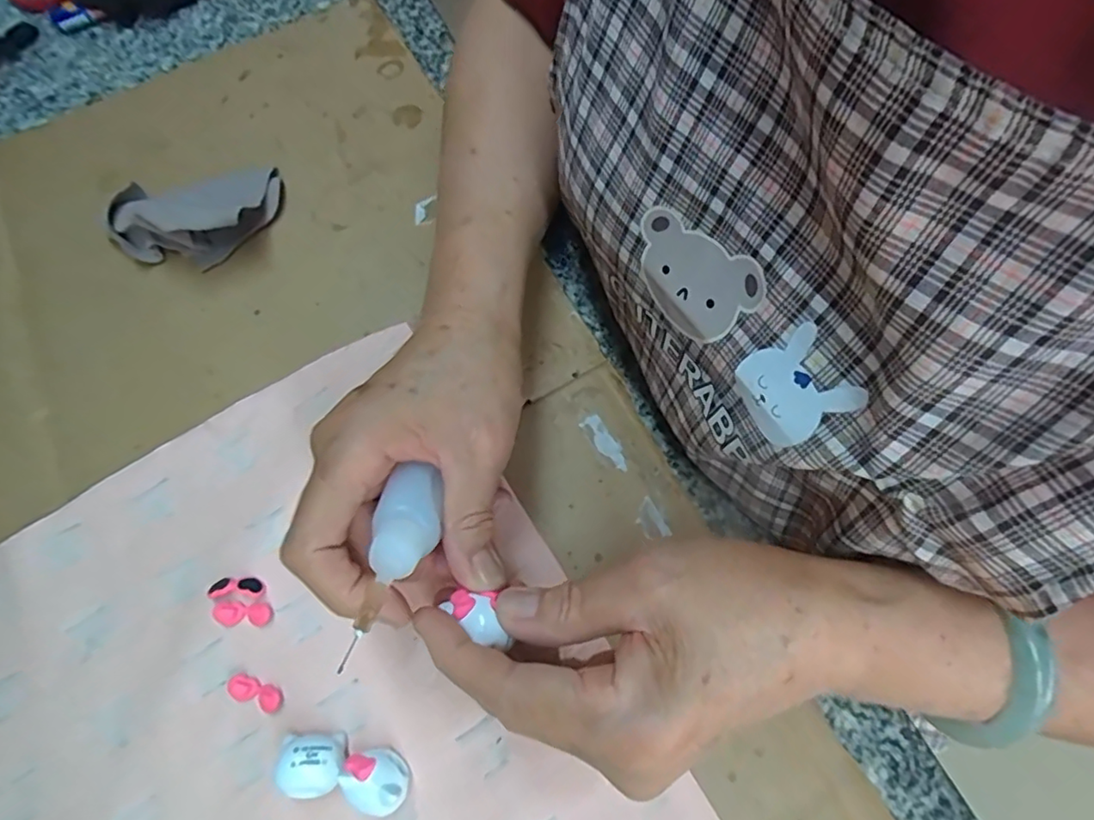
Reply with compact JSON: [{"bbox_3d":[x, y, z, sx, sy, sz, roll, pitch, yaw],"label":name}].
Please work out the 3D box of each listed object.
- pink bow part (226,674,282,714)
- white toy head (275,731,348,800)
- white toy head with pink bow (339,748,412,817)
[{"bbox_3d":[-0.125,0.121,0.246,0.025,0.006,0.010,16,70,8],"label":"pink bow part"},{"bbox_3d":[-0.092,0.140,0.229,0.025,0.022,0.020,-1,69,2],"label":"white toy head"},{"bbox_3d":[-0.066,0.144,0.227,0.025,0.020,0.020,41,75,16],"label":"white toy head with pink bow"}]

